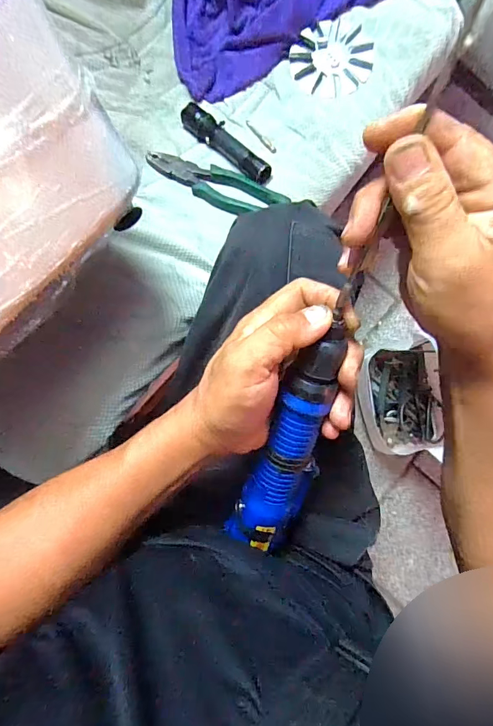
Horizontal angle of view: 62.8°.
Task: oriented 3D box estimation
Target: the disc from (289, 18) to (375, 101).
[{"bbox_3d":[0.116,-0.411,0.547,0.107,0.011,0.102,0,83,-4],"label":"disc"}]

